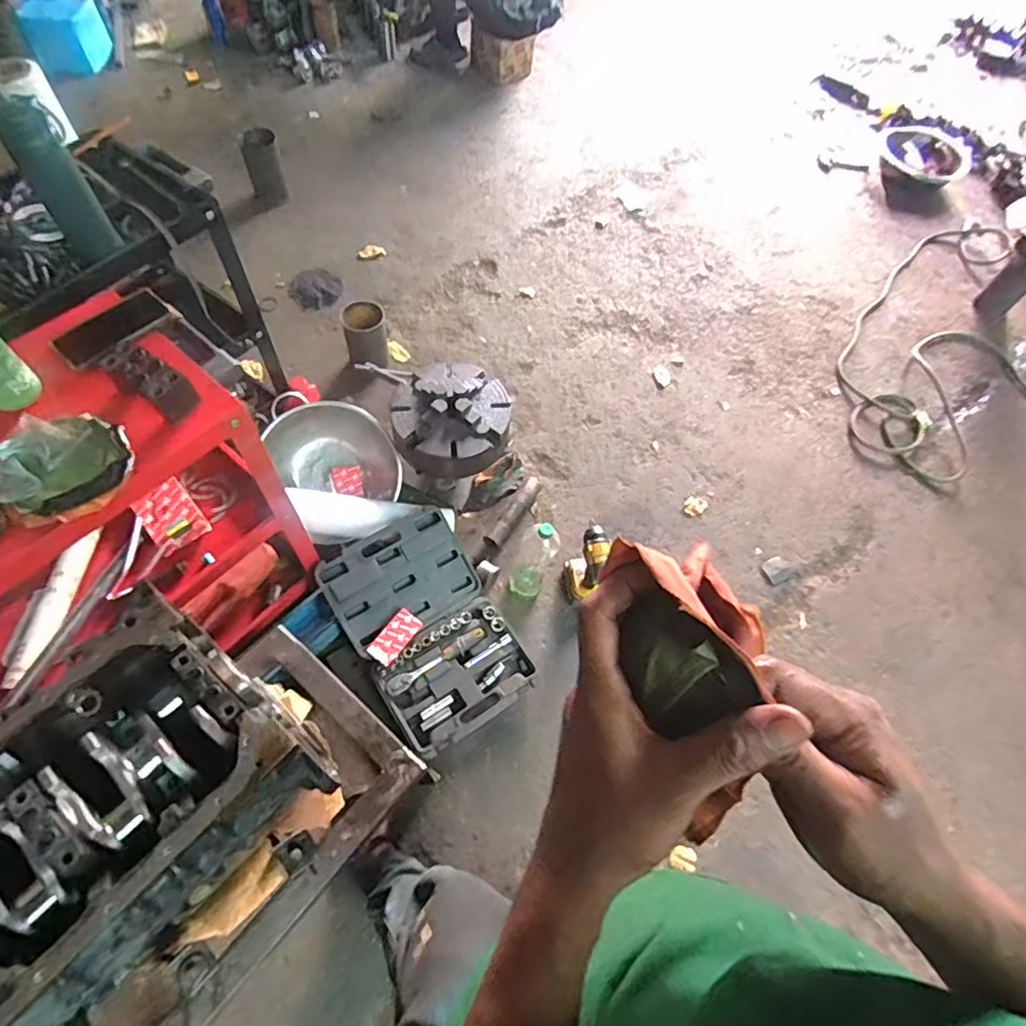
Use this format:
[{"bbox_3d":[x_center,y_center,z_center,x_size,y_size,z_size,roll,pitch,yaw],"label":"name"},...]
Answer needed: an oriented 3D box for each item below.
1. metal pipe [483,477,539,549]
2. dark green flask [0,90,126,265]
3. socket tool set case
[{"bbox_3d":[0.004,-0.002,1.617,0.058,0.059,0.250,32,64,13],"label":"metal pipe"},{"bbox_3d":[-0.698,-0.510,0.923,0.072,0.248,0.069,39,66,16],"label":"dark green flask"},{"bbox_3d":[-0.195,0.258,1.376,0.322,0.121,0.483,-30,67,-18],"label":"socket tool set case"}]

